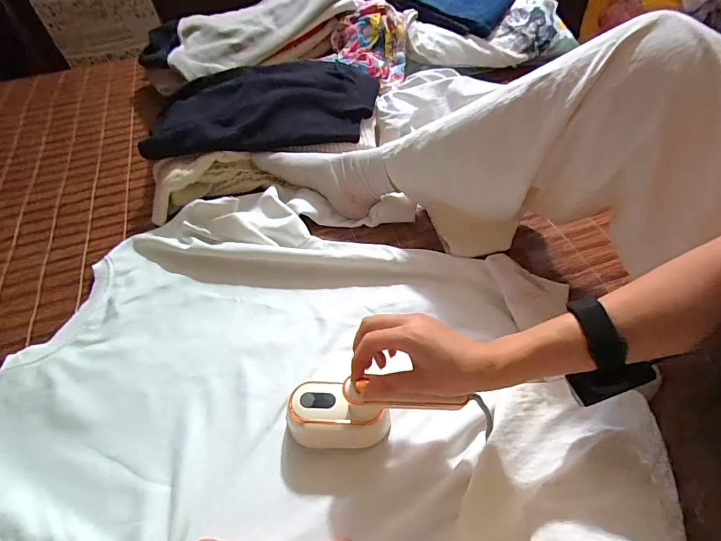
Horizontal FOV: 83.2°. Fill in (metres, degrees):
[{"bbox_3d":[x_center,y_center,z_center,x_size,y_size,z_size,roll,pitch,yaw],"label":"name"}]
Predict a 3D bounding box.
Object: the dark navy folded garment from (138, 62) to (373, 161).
[{"bbox_3d":[-0.181,-0.318,0.774,0.426,0.055,0.267,-4,51,1],"label":"dark navy folded garment"}]

